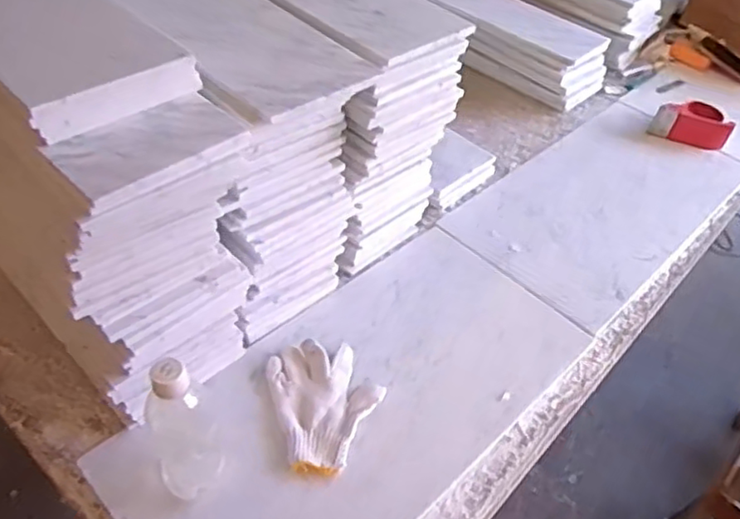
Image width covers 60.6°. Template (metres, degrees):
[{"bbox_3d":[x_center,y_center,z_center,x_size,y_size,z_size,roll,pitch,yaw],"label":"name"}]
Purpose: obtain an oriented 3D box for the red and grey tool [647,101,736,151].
[{"bbox_3d":[0.648,-0.272,1.279,0.147,0.075,0.057,17,48,11],"label":"red and grey tool"}]

